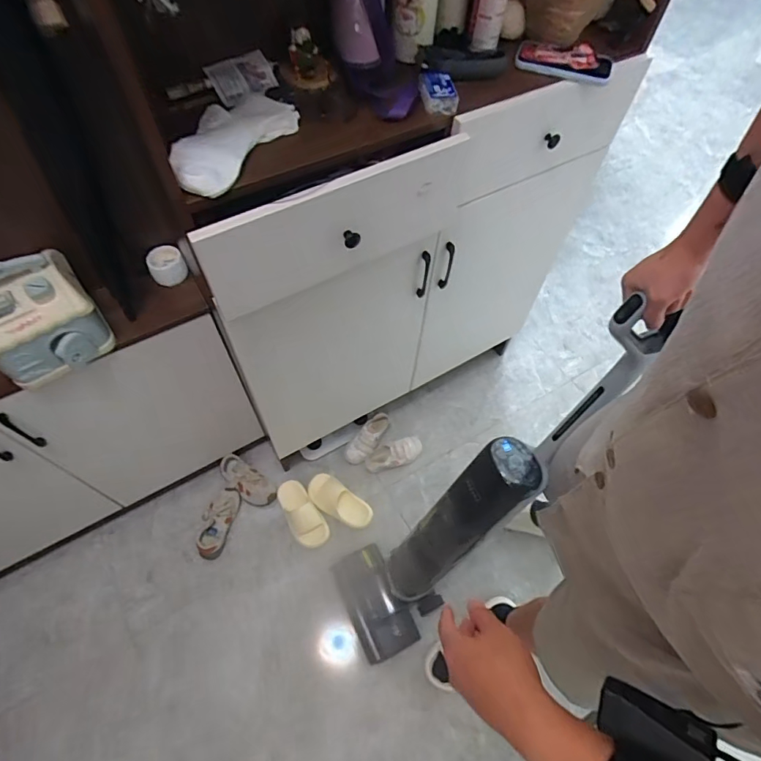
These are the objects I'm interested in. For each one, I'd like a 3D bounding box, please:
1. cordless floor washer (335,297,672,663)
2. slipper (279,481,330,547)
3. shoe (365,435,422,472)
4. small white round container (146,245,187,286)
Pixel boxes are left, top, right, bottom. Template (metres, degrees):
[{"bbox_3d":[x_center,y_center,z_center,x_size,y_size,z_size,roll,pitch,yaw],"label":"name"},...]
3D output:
[{"bbox_3d":[0.196,0.262,0.988,0.198,1.048,0.249,-18,58,-45],"label":"cordless floor washer"},{"bbox_3d":[-0.234,0.393,1.391,0.108,0.054,0.218,-30,66,-18],"label":"slipper"},{"bbox_3d":[0.042,0.231,1.470,0.195,0.055,0.081,-14,62,-10],"label":"shoe"},{"bbox_3d":[-0.440,-0.237,0.961,0.069,0.045,0.065,1,60,-2],"label":"small white round container"}]

